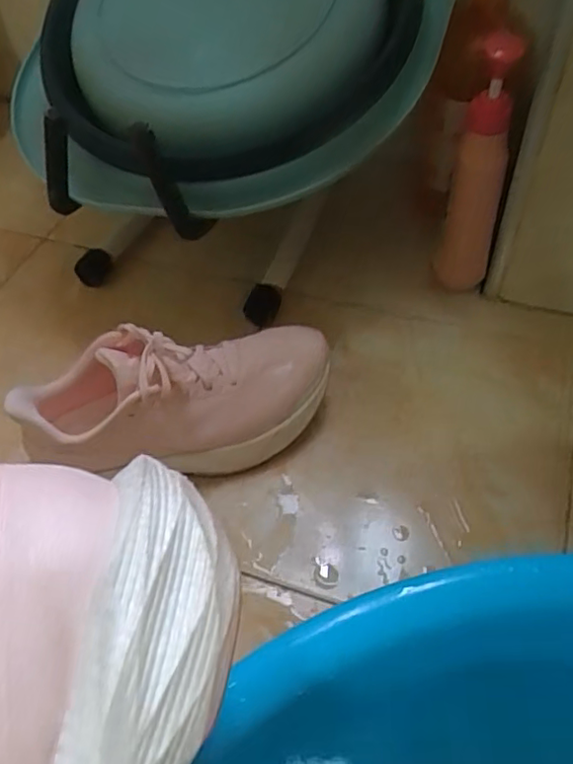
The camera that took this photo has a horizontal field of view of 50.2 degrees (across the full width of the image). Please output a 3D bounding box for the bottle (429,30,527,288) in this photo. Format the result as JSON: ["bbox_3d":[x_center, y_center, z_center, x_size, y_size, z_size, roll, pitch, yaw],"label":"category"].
[{"bbox_3d":[0.177,-0.191,0.570,0.050,0.228,0.065,10,52,12],"label":"bottle"}]

